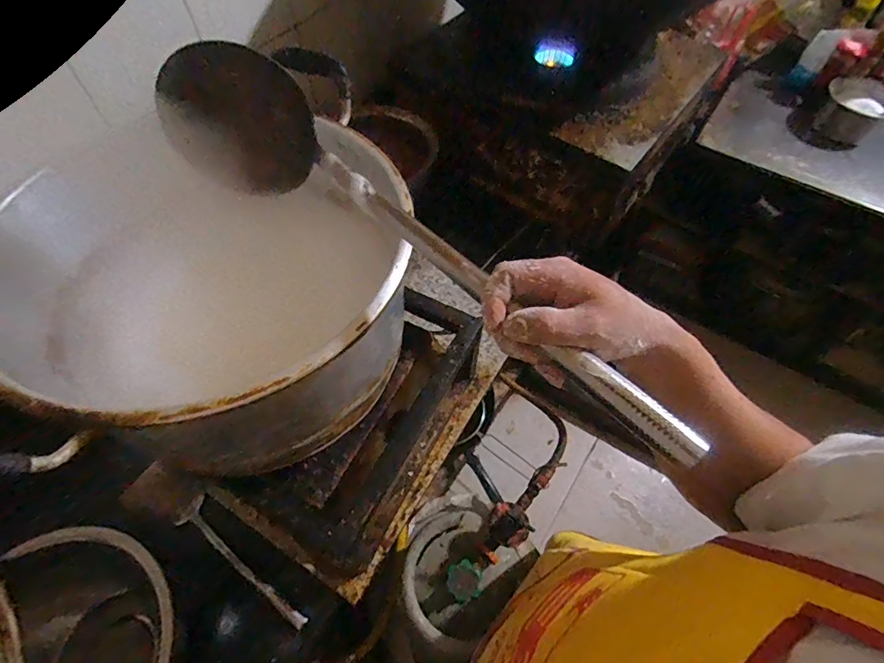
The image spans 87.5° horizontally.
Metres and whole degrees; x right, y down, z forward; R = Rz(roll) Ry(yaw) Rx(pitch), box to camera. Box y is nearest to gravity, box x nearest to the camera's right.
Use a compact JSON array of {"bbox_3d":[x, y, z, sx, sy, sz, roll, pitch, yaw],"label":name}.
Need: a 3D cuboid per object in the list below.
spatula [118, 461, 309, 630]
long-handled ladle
[{"bbox_3d":[-0.309,0.291,0.650,0.313,0.049,0.066,26,63,15],"label":"spatula"},{"bbox_3d":[-0.024,-0.070,0.350,0.470,0.107,0.085,37,66,13],"label":"long-handled ladle"}]

